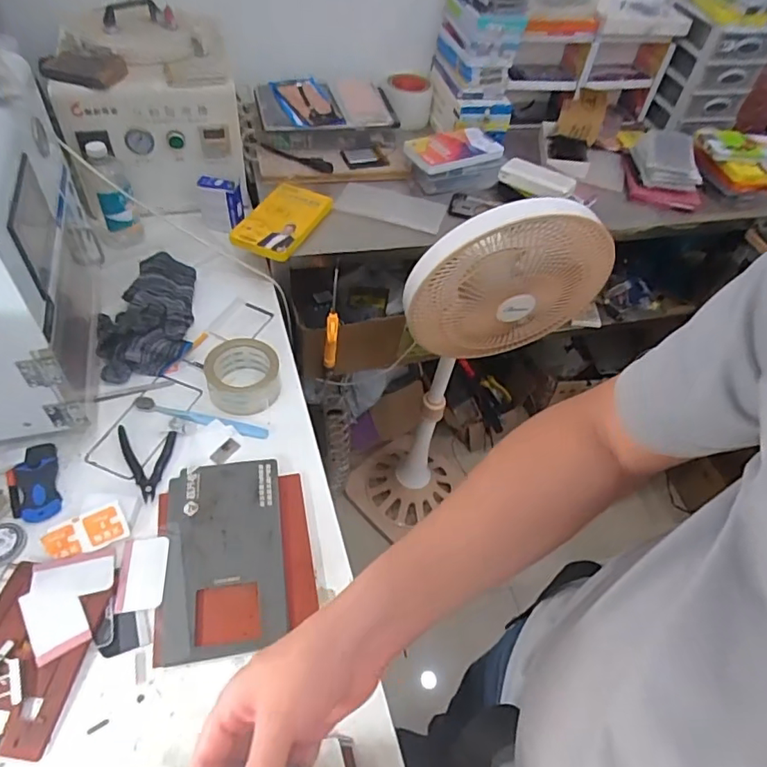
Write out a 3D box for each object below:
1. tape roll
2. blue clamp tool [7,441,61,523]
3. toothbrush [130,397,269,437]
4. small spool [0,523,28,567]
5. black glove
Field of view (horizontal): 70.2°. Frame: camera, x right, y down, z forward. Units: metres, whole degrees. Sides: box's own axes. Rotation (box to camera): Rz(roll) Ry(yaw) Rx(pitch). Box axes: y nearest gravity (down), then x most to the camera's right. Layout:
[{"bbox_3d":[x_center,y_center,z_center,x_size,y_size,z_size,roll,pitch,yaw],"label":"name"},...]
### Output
[{"bbox_3d":[-0.198,-0.012,0.770,0.097,0.050,0.098,3,49,-4],"label":"tape roll"},{"bbox_3d":[-0.421,0.119,0.657,0.052,0.013,0.104,-16,53,-19],"label":"blue clamp tool"},{"bbox_3d":[-0.248,0.047,0.743,0.184,0.014,0.018,12,50,4],"label":"toothbrush"},{"bbox_3d":[-0.426,0.178,0.608,0.052,0.008,0.047,38,56,24],"label":"small spool"},{"bbox_3d":[-0.361,-0.104,0.827,0.133,0.046,0.225,-4,50,-10],"label":"black glove"}]

